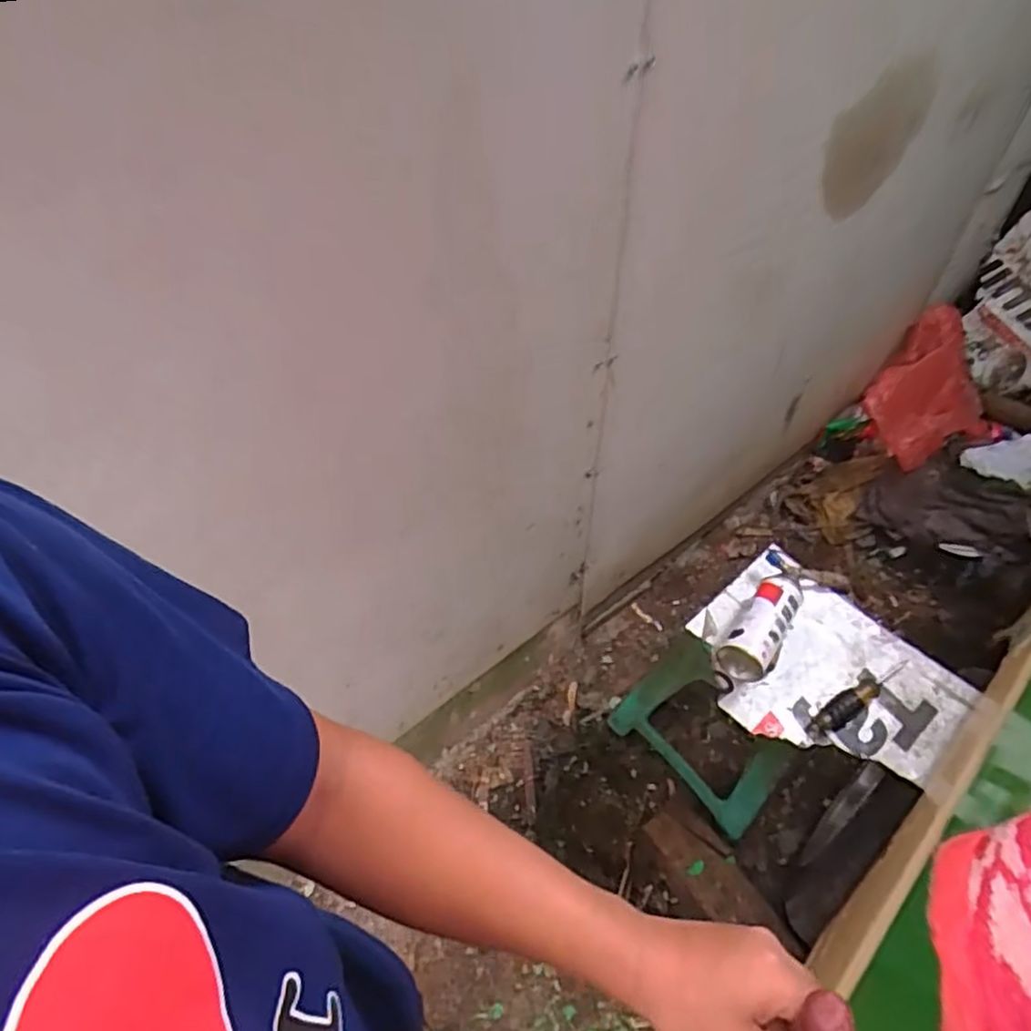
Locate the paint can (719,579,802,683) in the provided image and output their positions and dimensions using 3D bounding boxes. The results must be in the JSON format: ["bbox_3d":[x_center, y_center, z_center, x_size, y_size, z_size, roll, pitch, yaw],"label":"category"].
[{"bbox_3d":[0.362,0.168,0.985,0.069,0.084,0.171,30,56,24],"label":"paint can"}]

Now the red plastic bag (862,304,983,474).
[{"bbox_3d":[0.978,-0.287,1.564,0.248,0.286,0.241,34,57,26],"label":"red plastic bag"}]

